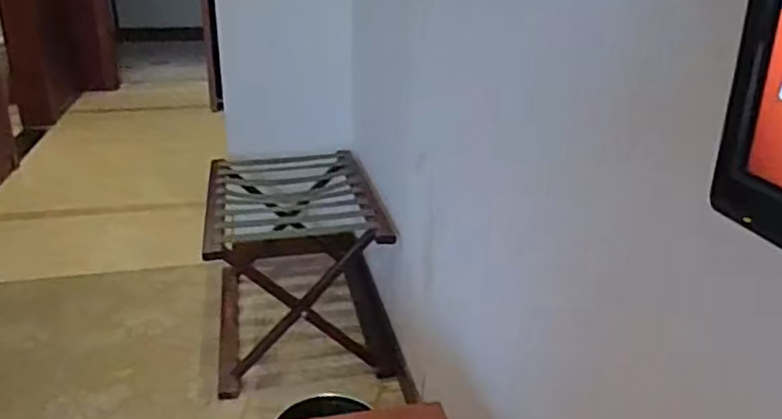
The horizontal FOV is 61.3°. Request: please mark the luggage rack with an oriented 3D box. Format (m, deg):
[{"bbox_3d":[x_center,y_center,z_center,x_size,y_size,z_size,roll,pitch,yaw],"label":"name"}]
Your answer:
[{"bbox_3d":[-0.277,0.126,1.932,0.464,0.429,0.708,-4,24,-12],"label":"luggage rack"}]

